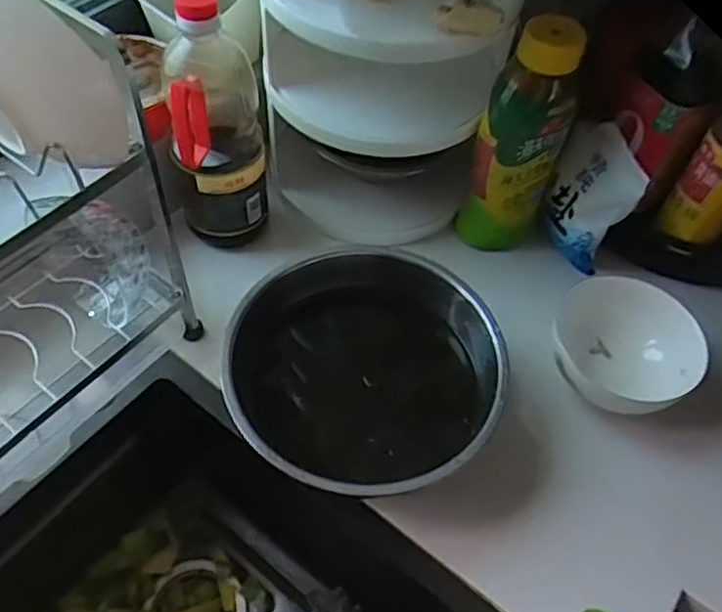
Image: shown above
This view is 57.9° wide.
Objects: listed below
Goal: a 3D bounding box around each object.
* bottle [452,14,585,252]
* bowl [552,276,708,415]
[{"bbox_3d":[0.153,-0.155,0.629,0.076,0.222,0.071,23,56,13],"label":"bottle"},{"bbox_3d":[0.233,0.041,0.589,0.125,0.059,0.117,2,54,-3],"label":"bowl"}]

